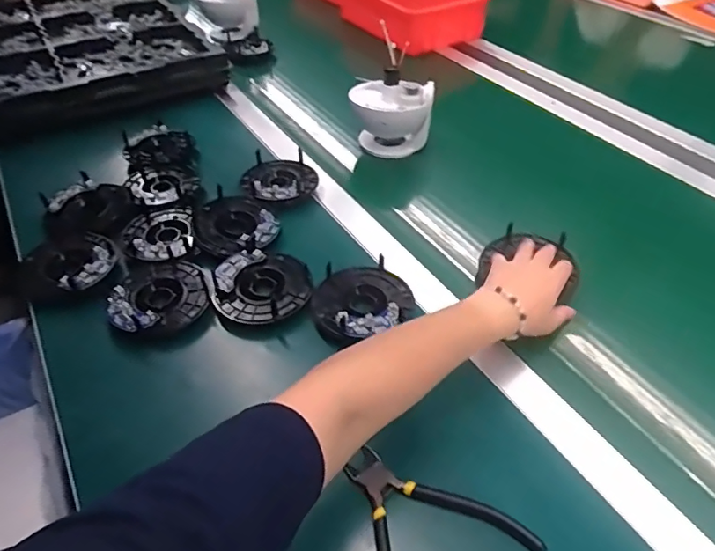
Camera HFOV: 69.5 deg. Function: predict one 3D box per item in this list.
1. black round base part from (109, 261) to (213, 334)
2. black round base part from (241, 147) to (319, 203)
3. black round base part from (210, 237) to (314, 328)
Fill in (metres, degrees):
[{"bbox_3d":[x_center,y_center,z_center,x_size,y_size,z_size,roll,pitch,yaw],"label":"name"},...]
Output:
[{"bbox_3d":[-0.204,0.018,0.536,0.094,0.022,0.086,-13,46,-14],"label":"black round base part"},{"bbox_3d":[-0.104,-0.131,0.690,0.093,0.030,0.103,-21,49,-21],"label":"black round base part"},{"bbox_3d":[-0.098,0.013,0.550,0.095,0.036,0.099,1,45,-1],"label":"black round base part"}]

